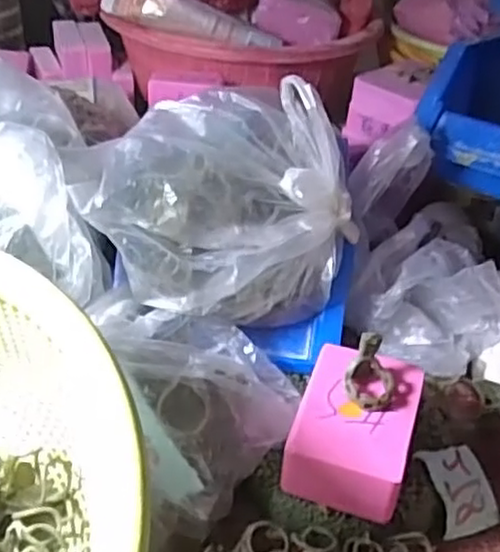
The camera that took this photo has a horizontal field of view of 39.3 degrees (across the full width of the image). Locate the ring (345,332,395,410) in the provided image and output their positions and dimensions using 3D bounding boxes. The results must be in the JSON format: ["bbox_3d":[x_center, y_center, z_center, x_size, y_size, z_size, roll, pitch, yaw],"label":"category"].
[{"bbox_3d":[0.052,0.042,0.300,0.020,0.026,0.022,3,37,-2],"label":"ring"}]

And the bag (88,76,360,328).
[{"bbox_3d":[-0.011,-0.034,0.346,0.133,0.087,0.080,-8,39,-16],"label":"bag"}]

